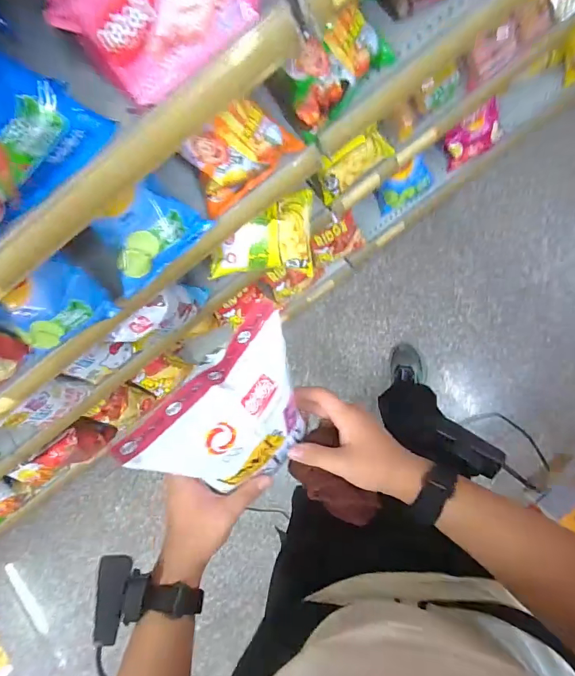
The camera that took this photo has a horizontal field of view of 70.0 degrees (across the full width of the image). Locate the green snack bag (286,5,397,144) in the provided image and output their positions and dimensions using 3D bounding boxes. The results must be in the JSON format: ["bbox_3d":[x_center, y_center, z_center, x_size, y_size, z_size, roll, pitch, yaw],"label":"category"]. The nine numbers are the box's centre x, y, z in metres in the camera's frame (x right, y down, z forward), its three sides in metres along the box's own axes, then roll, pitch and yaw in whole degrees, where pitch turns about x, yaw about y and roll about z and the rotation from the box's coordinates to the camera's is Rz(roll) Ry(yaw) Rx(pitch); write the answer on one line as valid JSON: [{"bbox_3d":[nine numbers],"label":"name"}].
[{"bbox_3d":[0.062,-0.352,0.532,0.156,0.112,0.048,-38,53,12],"label":"green snack bag"}]

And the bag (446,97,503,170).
[{"bbox_3d":[0.469,-0.526,1.058,0.136,0.132,0.055,-22,48,16],"label":"bag"}]

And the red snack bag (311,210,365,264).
[{"bbox_3d":[0.123,-0.263,1.079,0.139,0.155,0.048,-31,59,8],"label":"red snack bag"}]

